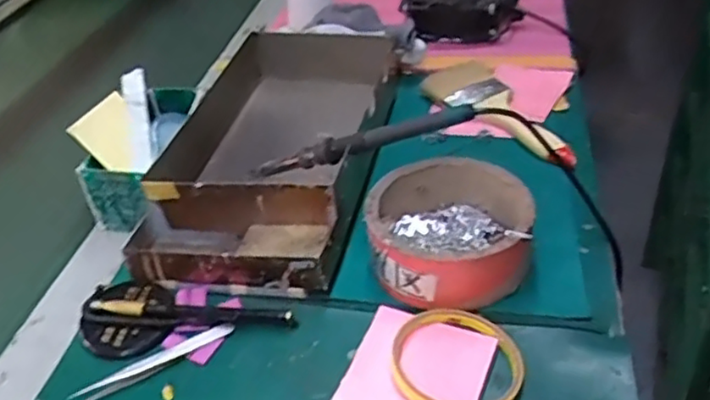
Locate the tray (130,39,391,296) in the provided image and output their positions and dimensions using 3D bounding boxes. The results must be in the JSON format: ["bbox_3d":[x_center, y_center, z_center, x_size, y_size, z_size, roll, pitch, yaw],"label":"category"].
[{"bbox_3d":[-0.070,-0.056,0.623,0.185,0.067,0.336,1,38,10],"label":"tray"}]

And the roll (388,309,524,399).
[{"bbox_3d":[0.065,0.105,0.431,0.085,0.011,0.082,-4,37,3],"label":"roll"}]

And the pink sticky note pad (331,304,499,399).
[{"bbox_3d":[0.041,0.113,0.438,0.086,0.014,0.088,10,40,21],"label":"pink sticky note pad"}]

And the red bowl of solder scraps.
[{"bbox_3d":[0.072,0.022,0.512,0.119,0.054,0.123,-4,37,3],"label":"red bowl of solder scraps"}]

